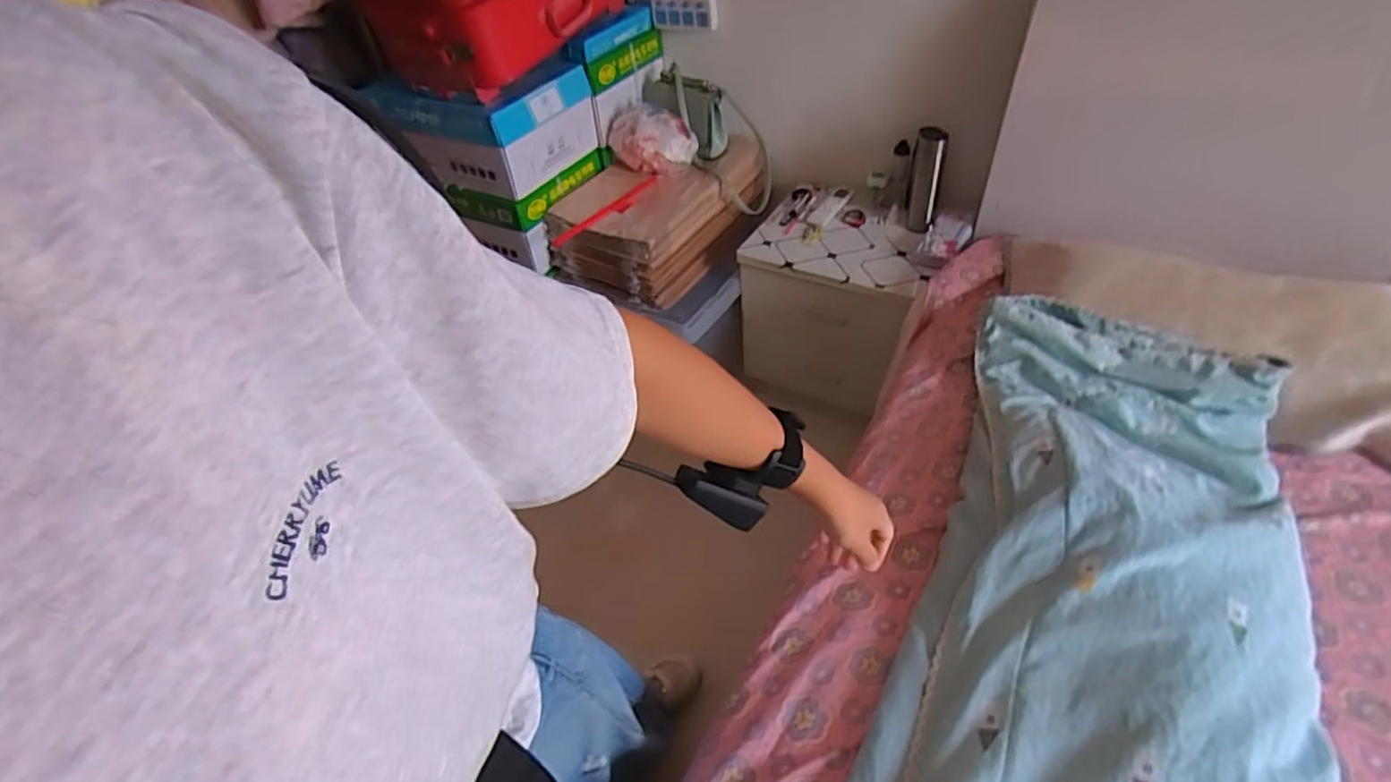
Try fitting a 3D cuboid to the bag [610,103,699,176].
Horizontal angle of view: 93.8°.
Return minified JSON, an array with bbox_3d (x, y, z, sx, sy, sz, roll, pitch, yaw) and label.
[{"bbox_3d":[-0.101,-0.641,1.681,0.185,0.144,0.161,-31,49,-23],"label":"bag"}]

